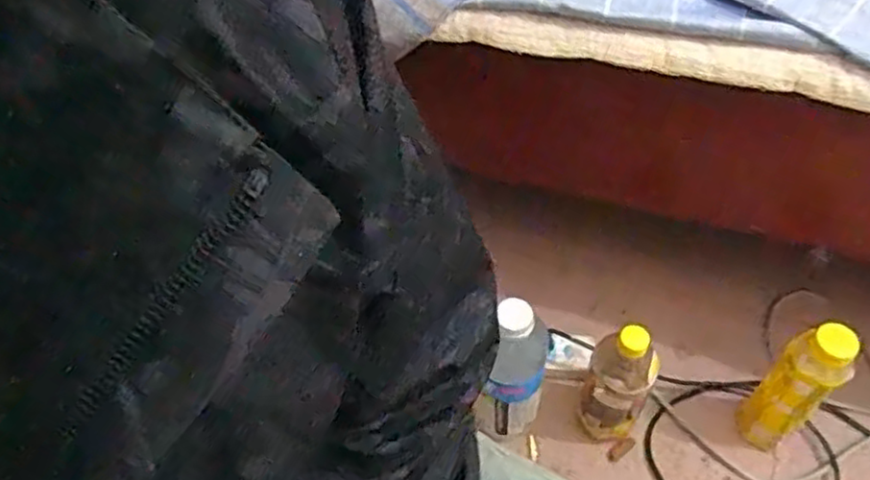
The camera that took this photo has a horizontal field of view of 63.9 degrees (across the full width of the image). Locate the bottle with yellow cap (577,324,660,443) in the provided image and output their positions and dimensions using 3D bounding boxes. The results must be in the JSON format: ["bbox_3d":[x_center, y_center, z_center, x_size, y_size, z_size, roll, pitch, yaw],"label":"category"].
[{"bbox_3d":[0.208,0.169,0.797,0.072,0.191,0.063,18,58,17],"label":"bottle with yellow cap"}]

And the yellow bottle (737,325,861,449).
[{"bbox_3d":[0.391,0.173,0.777,0.063,0.223,0.062,-39,60,-21],"label":"yellow bottle"}]

